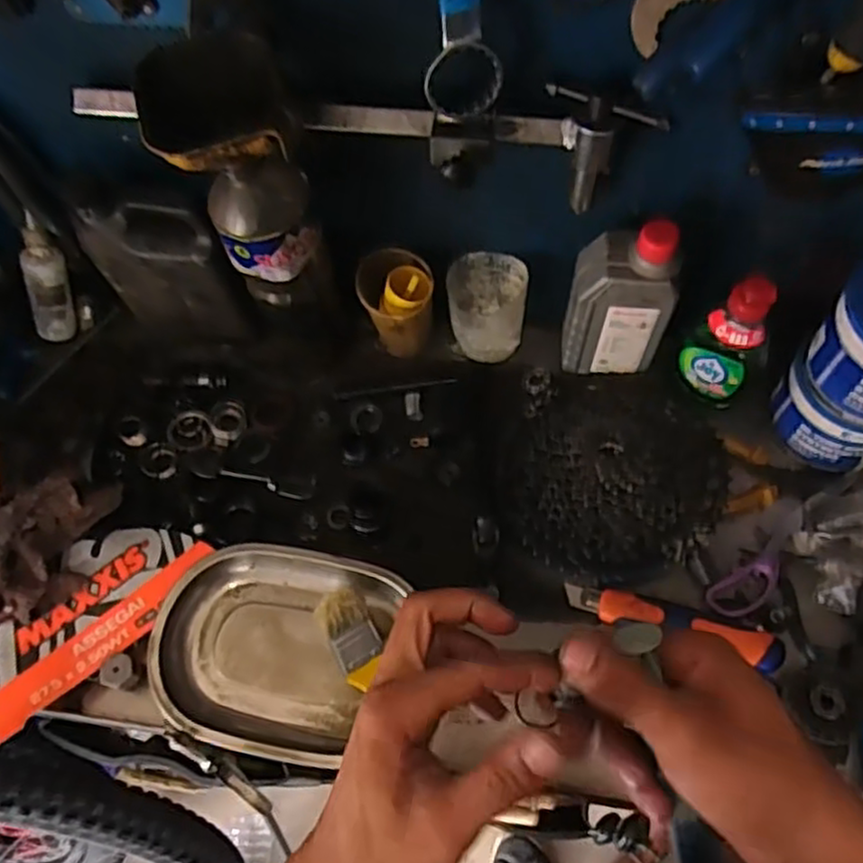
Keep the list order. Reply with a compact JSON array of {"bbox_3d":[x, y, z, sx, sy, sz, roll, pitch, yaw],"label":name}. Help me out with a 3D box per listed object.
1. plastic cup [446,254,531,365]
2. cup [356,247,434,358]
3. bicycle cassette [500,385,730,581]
[{"bbox_3d":[0.053,-0.116,0.675,0.069,0.087,0.064,-2,61,3],"label":"plastic cup"},{"bbox_3d":[-0.031,-0.114,0.676,0.065,0.104,0.061,-2,61,3],"label":"cup"},{"bbox_3d":[0.157,0.030,0.615,0.186,0.039,0.187,6,62,8],"label":"bicycle cassette"}]

